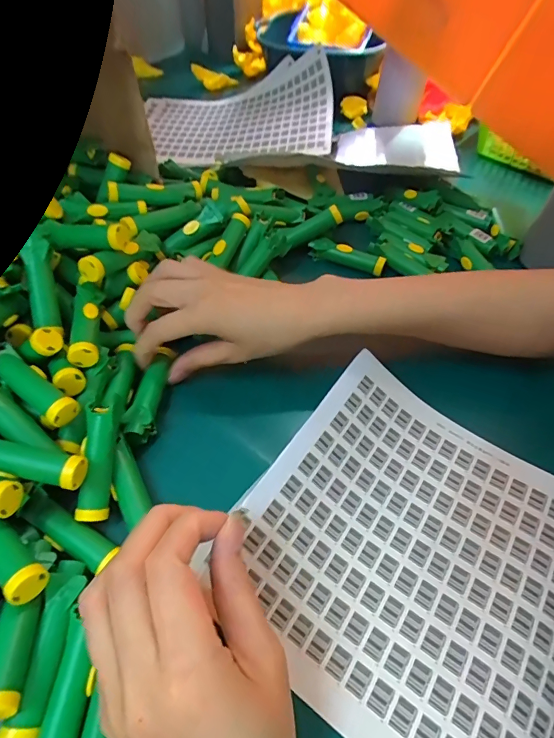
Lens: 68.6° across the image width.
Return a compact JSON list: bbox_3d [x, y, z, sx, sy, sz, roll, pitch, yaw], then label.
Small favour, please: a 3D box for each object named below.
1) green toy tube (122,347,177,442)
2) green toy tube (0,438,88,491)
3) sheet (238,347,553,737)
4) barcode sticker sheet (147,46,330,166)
[{"bbox_3d":[-0.095,0.017,0.310,0.017,0.018,0.077,7,52,4],"label":"green toy tube"},{"bbox_3d":[-0.150,0.053,0.238,0.069,0.022,0.021,8,53,5],"label":"green toy tube"},{"bbox_3d":[0.101,0.124,0.253,0.229,0.054,0.200,30,58,20],"label":"sheet"},{"bbox_3d":[-0.065,-0.385,0.591,0.288,0.074,0.217,4,53,2],"label":"barcode sticker sheet"}]

